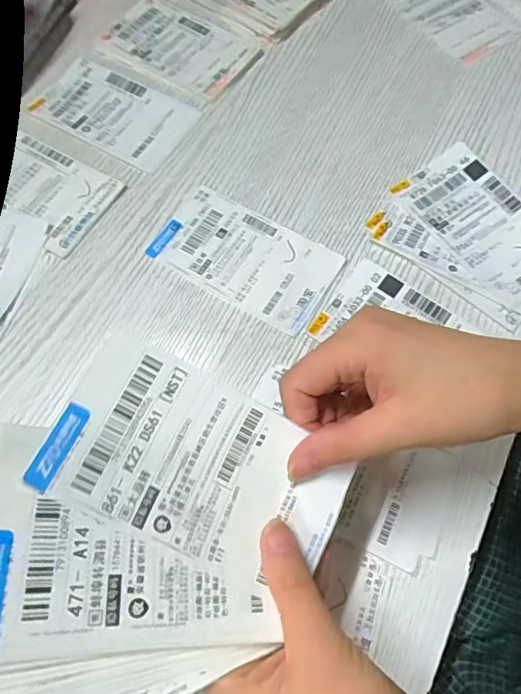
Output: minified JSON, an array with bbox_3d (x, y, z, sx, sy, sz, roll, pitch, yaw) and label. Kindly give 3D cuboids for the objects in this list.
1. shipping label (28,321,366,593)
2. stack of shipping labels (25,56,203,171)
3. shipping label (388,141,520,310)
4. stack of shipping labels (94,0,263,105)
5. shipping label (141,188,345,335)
[{"bbox_3d":[-0.024,0.053,0.224,0.129,0.006,0.071,29,67,-11],"label":"shipping label"},{"bbox_3d":[-0.126,-0.201,0.429,0.132,0.005,0.077,28,70,11],"label":"stack of shipping labels"},{"bbox_3d":[0.168,-0.095,0.385,0.074,0.005,0.132,-35,73,-9],"label":"shipping label"},{"bbox_3d":[-0.075,-0.267,0.454,0.130,0.005,0.086,32,71,12],"label":"stack of shipping labels"},{"bbox_3d":[-0.011,-0.068,0.373,0.131,0.004,0.075,30,70,11],"label":"shipping label"}]

